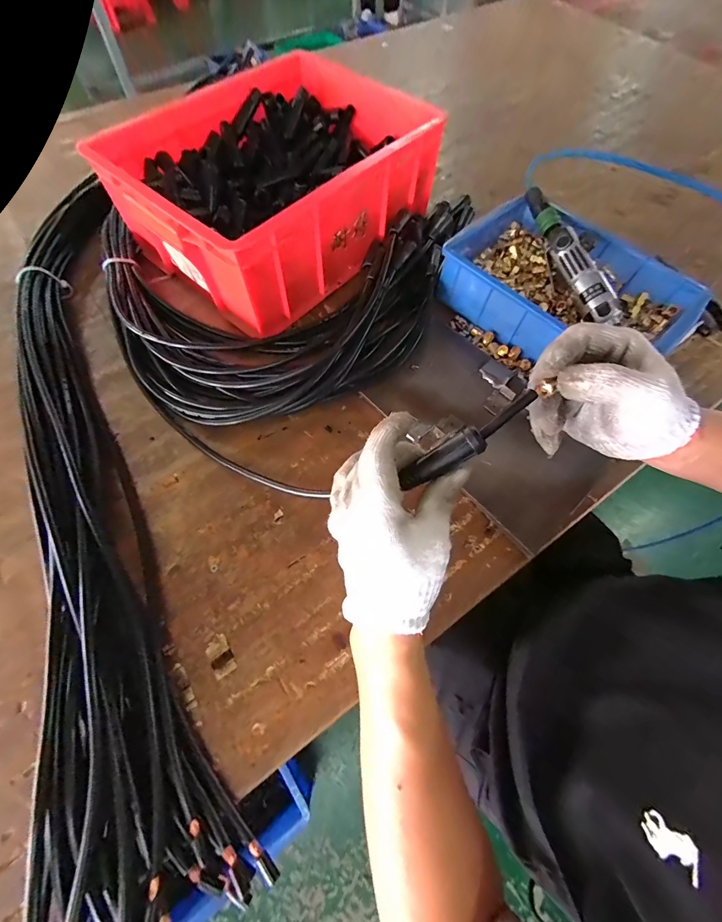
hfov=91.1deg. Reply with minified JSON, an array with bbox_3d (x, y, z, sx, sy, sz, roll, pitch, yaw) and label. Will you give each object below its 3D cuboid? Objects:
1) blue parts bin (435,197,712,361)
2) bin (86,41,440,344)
[{"bbox_3d":[0.268,-0.231,0.487,0.301,0.081,0.203,41,71,16],"label":"blue parts bin"},{"bbox_3d":[-0.118,-0.416,0.530,0.294,0.132,0.418,39,69,14],"label":"bin"}]

